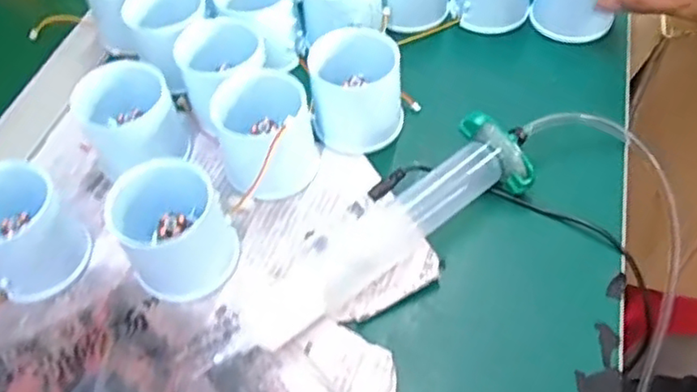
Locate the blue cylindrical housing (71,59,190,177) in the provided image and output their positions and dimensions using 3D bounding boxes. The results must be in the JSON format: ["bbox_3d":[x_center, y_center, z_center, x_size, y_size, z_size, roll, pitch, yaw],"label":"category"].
[{"bbox_3d":[-0.123,-0.041,0.364,0.052,0.049,0.052,-3,52,4],"label":"blue cylindrical housing"}]

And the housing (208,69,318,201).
[{"bbox_3d":[-0.046,-0.035,0.354,0.054,0.048,0.057,-3,52,4],"label":"housing"}]

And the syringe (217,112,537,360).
[{"bbox_3d":[0.017,0.018,0.322,0.185,0.031,0.040,-32,55,-17],"label":"syringe"}]

